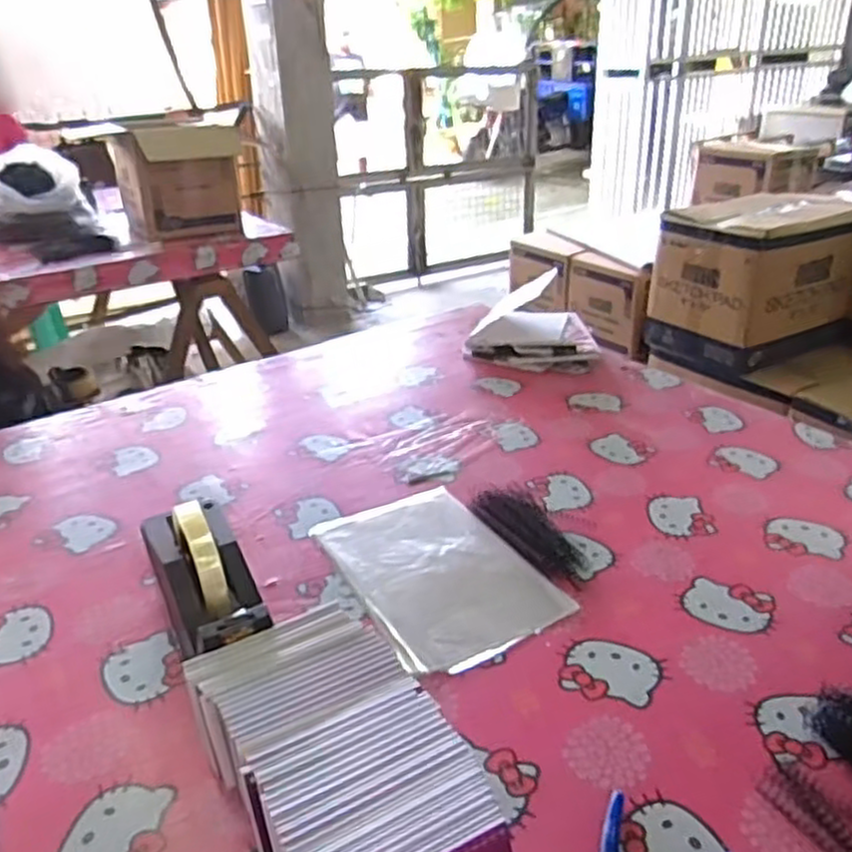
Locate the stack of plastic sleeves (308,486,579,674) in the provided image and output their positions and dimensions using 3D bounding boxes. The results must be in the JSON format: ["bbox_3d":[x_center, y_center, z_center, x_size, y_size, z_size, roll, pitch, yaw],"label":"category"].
[{"bbox_3d":[0.005,0.145,0.779,0.173,0.011,0.274,-16,31,-26],"label":"stack of plastic sleeves"}]

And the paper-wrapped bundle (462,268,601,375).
[{"bbox_3d":[0.194,-0.190,1.302,0.223,0.116,0.213,6,29,15],"label":"paper-wrapped bundle"}]

